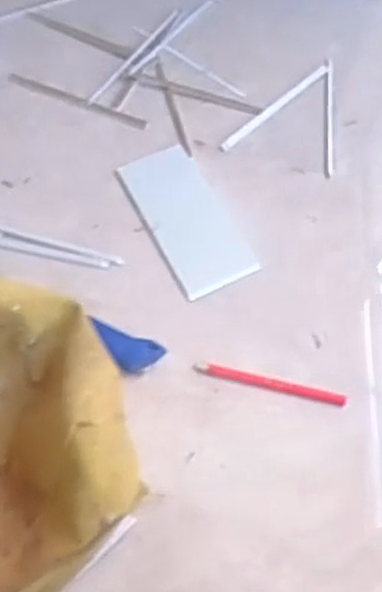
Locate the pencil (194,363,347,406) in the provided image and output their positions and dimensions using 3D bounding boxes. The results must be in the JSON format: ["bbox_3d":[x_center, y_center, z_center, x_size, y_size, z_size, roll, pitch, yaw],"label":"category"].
[{"bbox_3d":[0.079,0.089,0.759,0.152,0.008,0.012,12,62,3],"label":"pencil"}]

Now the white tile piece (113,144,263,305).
[{"bbox_3d":[-0.004,-0.087,0.840,0.088,0.004,0.185,-23,66,-15],"label":"white tile piece"}]

